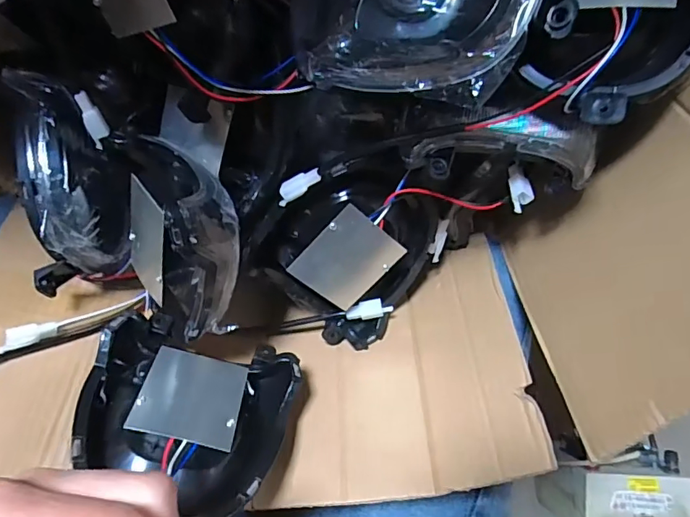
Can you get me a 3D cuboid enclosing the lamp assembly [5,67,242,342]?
[{"bbox_3d":[-0.159,-0.031,0.322,0.195,0.111,0.131,29,83,0],"label":"lamp assembly"}]

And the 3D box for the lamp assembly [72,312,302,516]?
[{"bbox_3d":[-0.105,0.098,0.333,0.136,0.121,0.060,23,118,-4],"label":"lamp assembly"}]

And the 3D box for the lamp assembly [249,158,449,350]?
[{"bbox_3d":[0.003,-0.014,0.398,0.148,0.075,0.148,-4,121,-7],"label":"lamp assembly"}]

